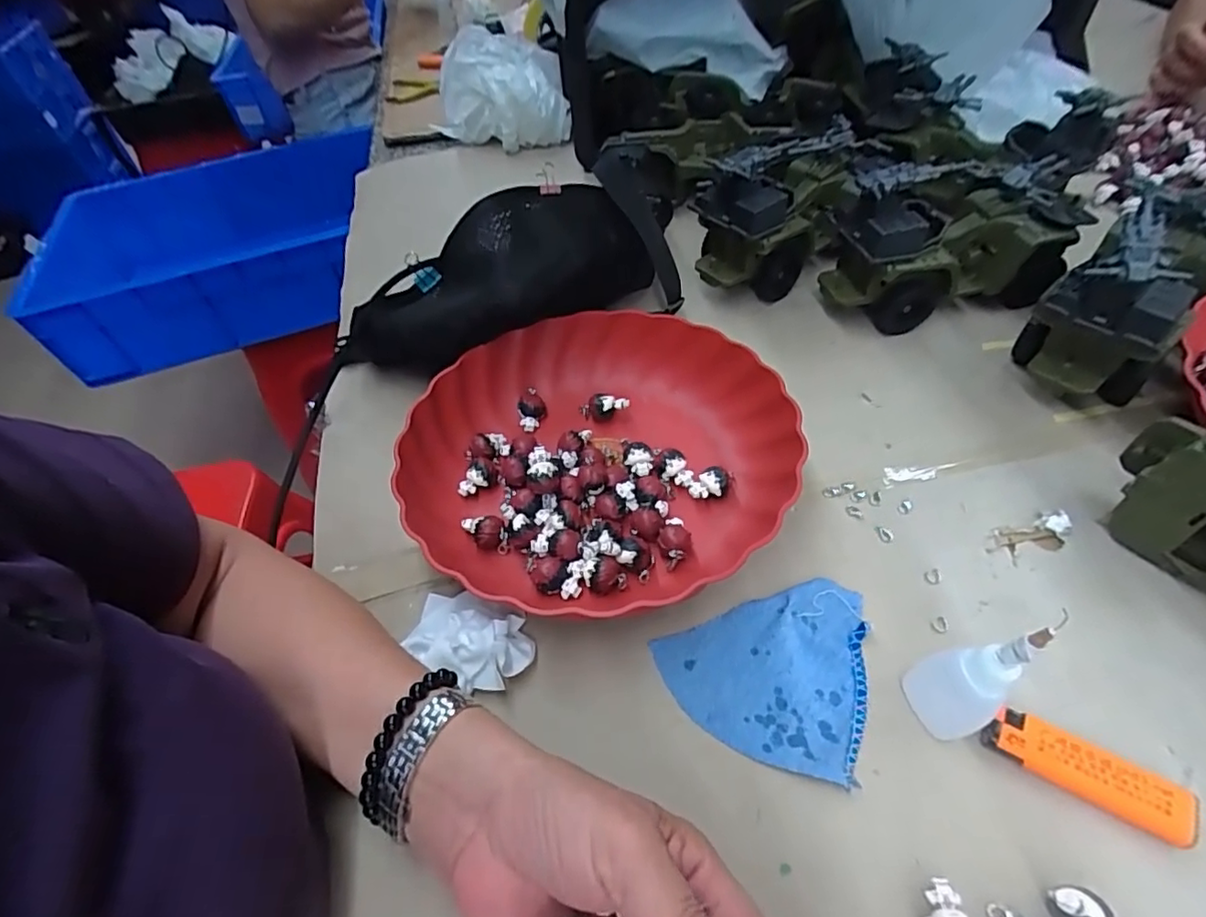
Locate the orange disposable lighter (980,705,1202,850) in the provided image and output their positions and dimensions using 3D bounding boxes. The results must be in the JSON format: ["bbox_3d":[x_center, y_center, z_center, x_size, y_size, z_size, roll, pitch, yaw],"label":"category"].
[{"bbox_3d":[0.221,0.144,0.271,0.082,0.011,0.023,23,57,22],"label":"orange disposable lighter"}]

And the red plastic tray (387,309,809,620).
[{"bbox_3d":[-0.003,-0.005,0.385,0.244,0.046,0.232,-36,57,-22],"label":"red plastic tray"}]

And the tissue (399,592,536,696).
[{"bbox_3d":[-0.073,0.097,0.321,0.071,0.026,0.044,17,55,18],"label":"tissue"}]

